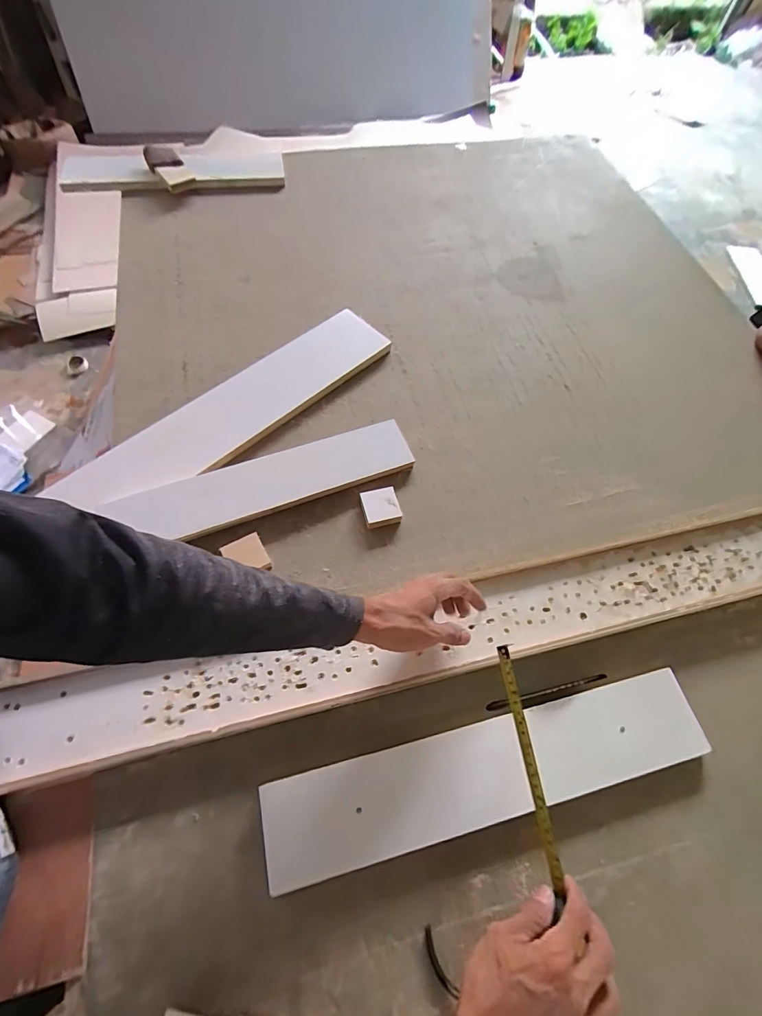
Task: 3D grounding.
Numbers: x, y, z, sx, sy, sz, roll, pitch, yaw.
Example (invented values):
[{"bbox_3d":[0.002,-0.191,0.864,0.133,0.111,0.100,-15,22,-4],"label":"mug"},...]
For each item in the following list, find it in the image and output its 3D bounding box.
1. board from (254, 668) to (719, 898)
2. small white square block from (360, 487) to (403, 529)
[{"bbox_3d":[0.122,0.292,0.474,0.492,0.022,0.093,-12,65,-8],"label":"board"},{"bbox_3d":[-0.001,-0.001,0.621,0.052,0.017,0.055,-11,65,-7],"label":"small white square block"}]

